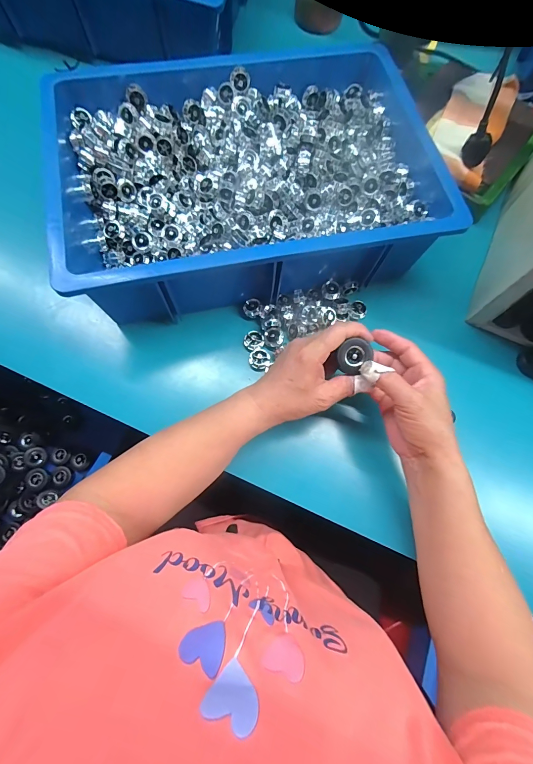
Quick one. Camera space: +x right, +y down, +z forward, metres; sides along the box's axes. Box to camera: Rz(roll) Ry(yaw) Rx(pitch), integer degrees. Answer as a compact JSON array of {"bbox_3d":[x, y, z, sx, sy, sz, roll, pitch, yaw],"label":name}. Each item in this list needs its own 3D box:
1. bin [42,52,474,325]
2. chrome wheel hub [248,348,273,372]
[{"bbox_3d":[-0.022,-0.268,0.418,0.441,0.107,0.325,-11,75,-5],"label":"bin"},{"bbox_3d":[-0.008,-0.028,0.400,0.027,0.017,0.025,0,74,-2],"label":"chrome wheel hub"}]

